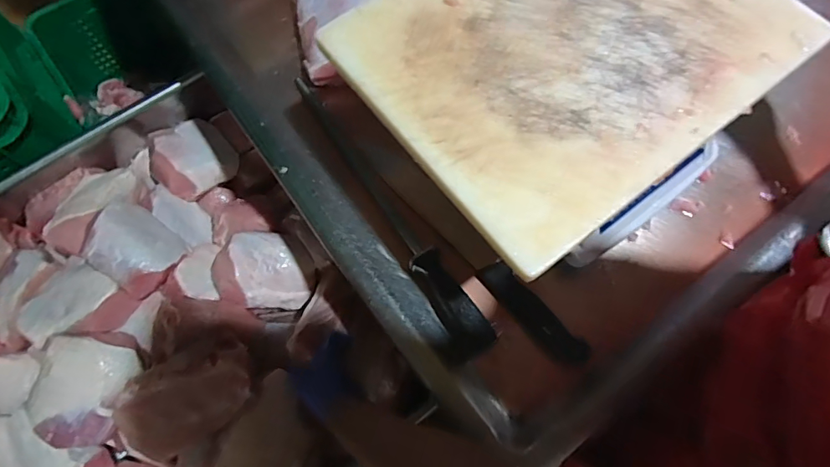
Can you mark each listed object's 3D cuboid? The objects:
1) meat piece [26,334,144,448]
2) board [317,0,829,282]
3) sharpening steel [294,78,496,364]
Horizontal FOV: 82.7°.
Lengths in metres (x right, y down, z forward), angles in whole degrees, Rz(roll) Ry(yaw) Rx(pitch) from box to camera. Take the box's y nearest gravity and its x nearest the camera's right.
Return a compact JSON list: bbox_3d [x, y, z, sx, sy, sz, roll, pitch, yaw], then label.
[{"bbox_3d":[-0.419,0.200,0.594,0.112,0.060,0.133,18,71,6],"label":"meat piece"},{"bbox_3d":[0.145,-0.184,0.432,0.371,0.014,0.296,-36,74,-12],"label":"board"},{"bbox_3d":[-0.042,-0.037,0.551,0.049,0.037,0.405,-30,73,-11],"label":"sharpening steel"}]

